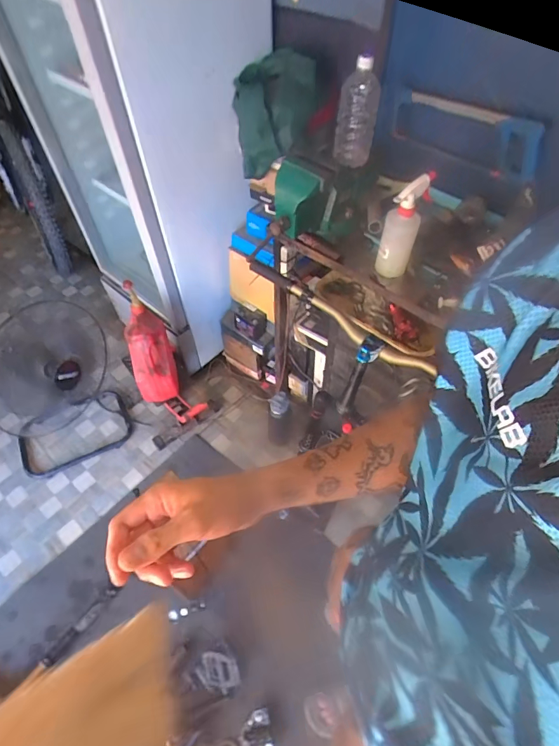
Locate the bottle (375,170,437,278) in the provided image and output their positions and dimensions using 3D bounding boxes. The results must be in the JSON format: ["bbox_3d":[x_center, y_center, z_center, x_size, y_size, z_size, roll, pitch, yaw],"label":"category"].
[{"bbox_3d":[0.269,-0.321,0.906,0.079,0.222,0.078,14,55,10],"label":"bottle"}]

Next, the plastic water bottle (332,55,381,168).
[{"bbox_3d":[0.169,-0.564,0.917,0.087,0.210,0.091,10,54,7],"label":"plastic water bottle"}]

